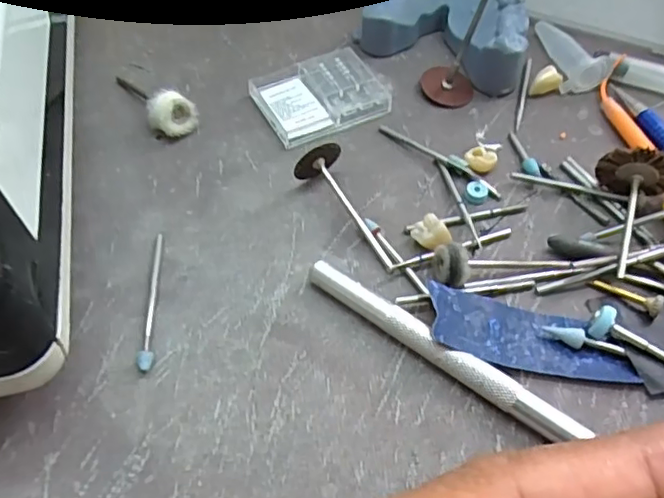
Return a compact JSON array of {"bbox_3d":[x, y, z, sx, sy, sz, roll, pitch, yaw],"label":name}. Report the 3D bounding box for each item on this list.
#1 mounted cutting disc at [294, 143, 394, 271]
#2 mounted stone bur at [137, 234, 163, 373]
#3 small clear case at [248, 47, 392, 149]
[{"bbox_3d":[0.003,-0.012,0.190,0.016,0.014,0.045,-18,57,-13],"label":"mounted cutting disc"},{"bbox_3d":[-0.053,0.014,0.175,0.004,0.004,0.046,-5,55,-4],"label":"mounted stone bur"},{"bbox_3d":[-0.004,-0.059,0.226,0.046,0.008,0.036,-24,59,-17],"label":"small clear case"}]

